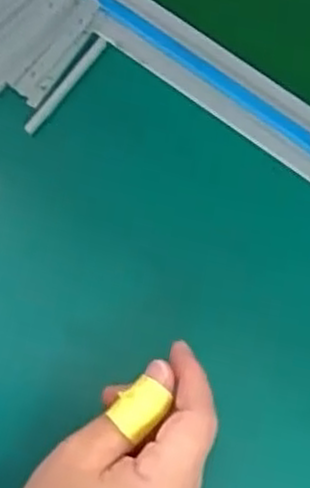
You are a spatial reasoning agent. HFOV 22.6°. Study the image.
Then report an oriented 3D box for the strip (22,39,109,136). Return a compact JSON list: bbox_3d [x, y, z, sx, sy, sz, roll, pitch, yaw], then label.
[{"bbox_3d":[-0.051,-0.091,0.446,0.007,0.005,0.072,32,73,10],"label":"strip"}]

